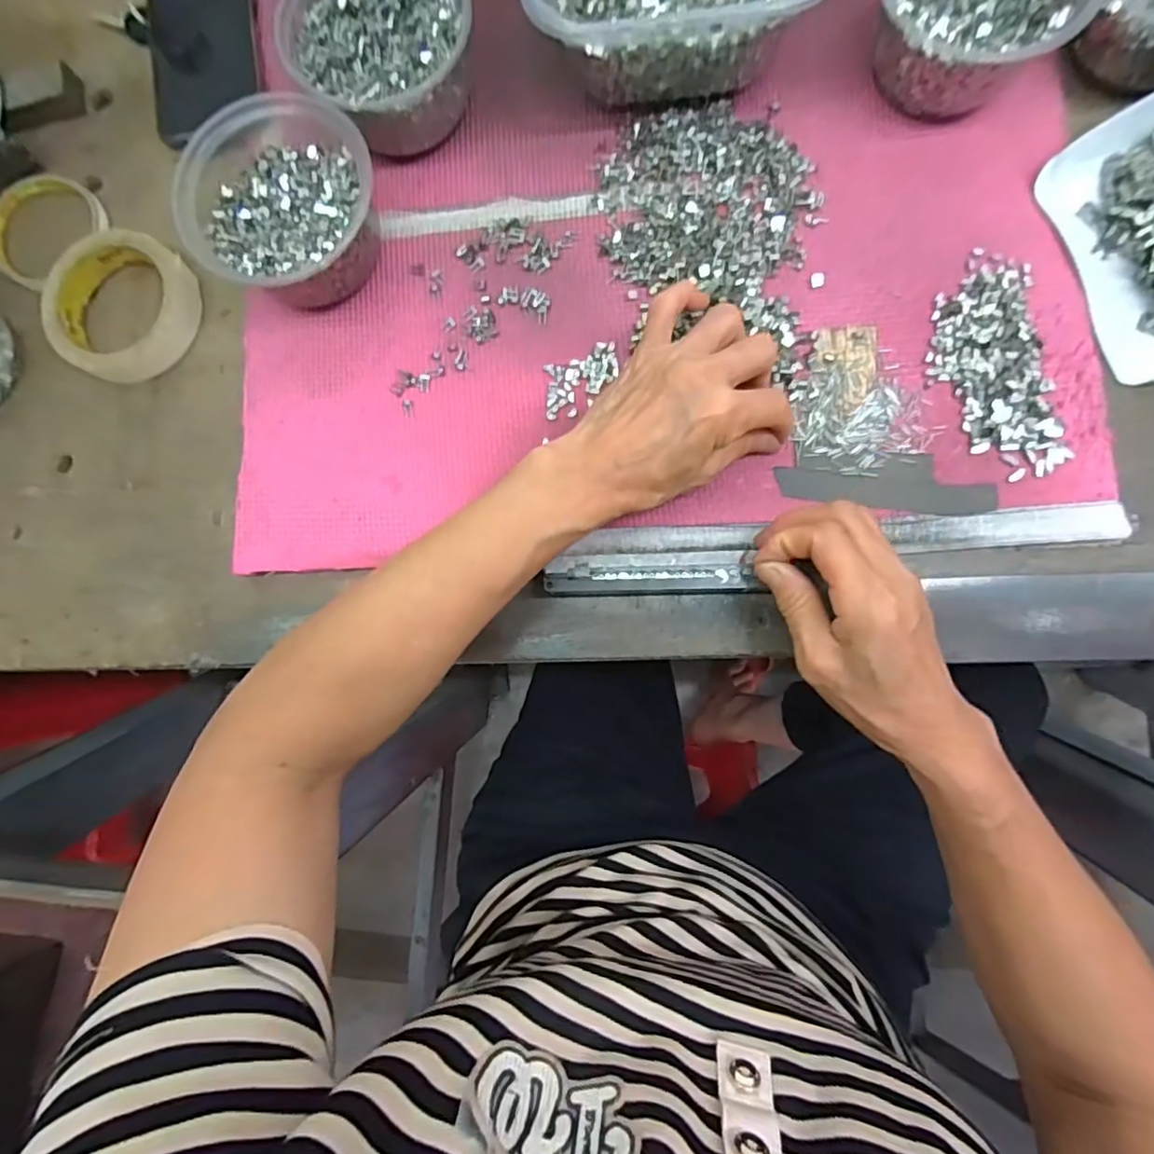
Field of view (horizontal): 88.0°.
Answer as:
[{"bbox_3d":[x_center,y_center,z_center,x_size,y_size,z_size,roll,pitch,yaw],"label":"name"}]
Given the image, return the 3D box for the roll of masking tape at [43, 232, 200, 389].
[{"bbox_3d":[-0.312,-0.184,0.404,0.096,0.019,0.097,-1,83,5],"label":"roll of masking tape"}]

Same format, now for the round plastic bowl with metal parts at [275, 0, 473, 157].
[{"bbox_3d":[-0.120,-0.331,0.379,0.110,0.056,0.115,-1,83,5],"label":"round plastic bowl with metal parts"}]

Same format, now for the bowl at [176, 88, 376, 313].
[{"bbox_3d":[-0.177,-0.225,0.371,0.113,0.055,0.111,-1,83,5],"label":"bowl"}]

